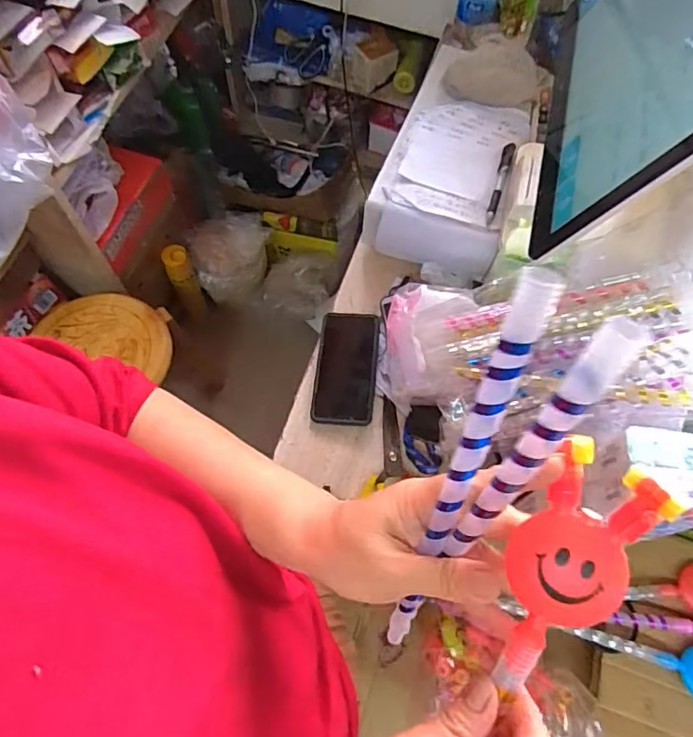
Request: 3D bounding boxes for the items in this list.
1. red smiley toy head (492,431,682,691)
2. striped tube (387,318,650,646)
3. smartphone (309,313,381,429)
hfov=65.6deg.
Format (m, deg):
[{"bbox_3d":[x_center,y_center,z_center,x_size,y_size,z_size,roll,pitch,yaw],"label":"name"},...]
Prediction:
[{"bbox_3d":[0.105,0.099,0.259,0.051,0.018,0.121,27,98,10],"label":"red smiley toy head"},{"bbox_3d":[0.065,0.080,0.270,0.014,0.244,0.013,29,40,11],"label":"striped tube"},{"bbox_3d":[0.000,-0.002,0.665,0.072,0.012,0.148,5,66,1],"label":"smartphone"}]

